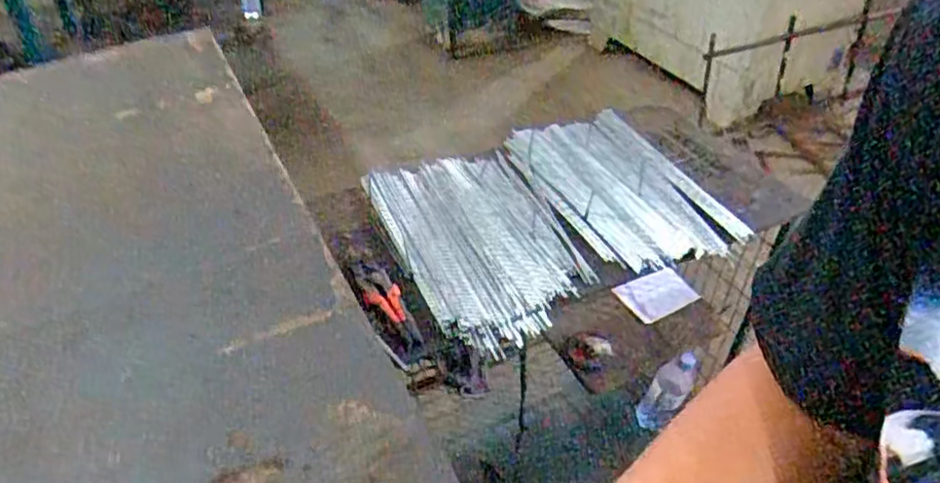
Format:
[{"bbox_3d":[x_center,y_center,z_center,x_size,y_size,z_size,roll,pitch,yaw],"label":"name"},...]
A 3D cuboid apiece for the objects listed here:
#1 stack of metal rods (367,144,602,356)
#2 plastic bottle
[{"bbox_3d":[0.011,-0.005,1.042,0.247,0.074,0.379,-17,44,-20],"label":"stack of metal rods"},{"bbox_3d":[0.386,0.292,1.336,0.060,0.175,0.067,34,4,34],"label":"plastic bottle"}]

